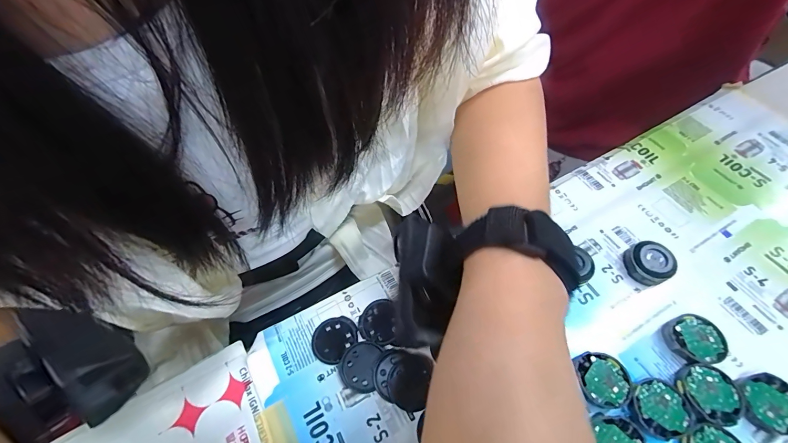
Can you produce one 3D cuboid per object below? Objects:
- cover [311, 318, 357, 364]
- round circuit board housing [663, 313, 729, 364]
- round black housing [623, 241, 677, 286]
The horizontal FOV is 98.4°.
[{"bbox_3d":[-0.040,0.077,0.224,0.027,0.004,0.030,33,65,19],"label":"cover"},{"bbox_3d":[0.187,0.074,0.213,0.029,0.010,0.029,-1,59,1],"label":"round circuit board housing"},{"bbox_3d":[0.180,0.029,0.239,0.028,0.017,0.028,-1,59,1],"label":"round black housing"}]

